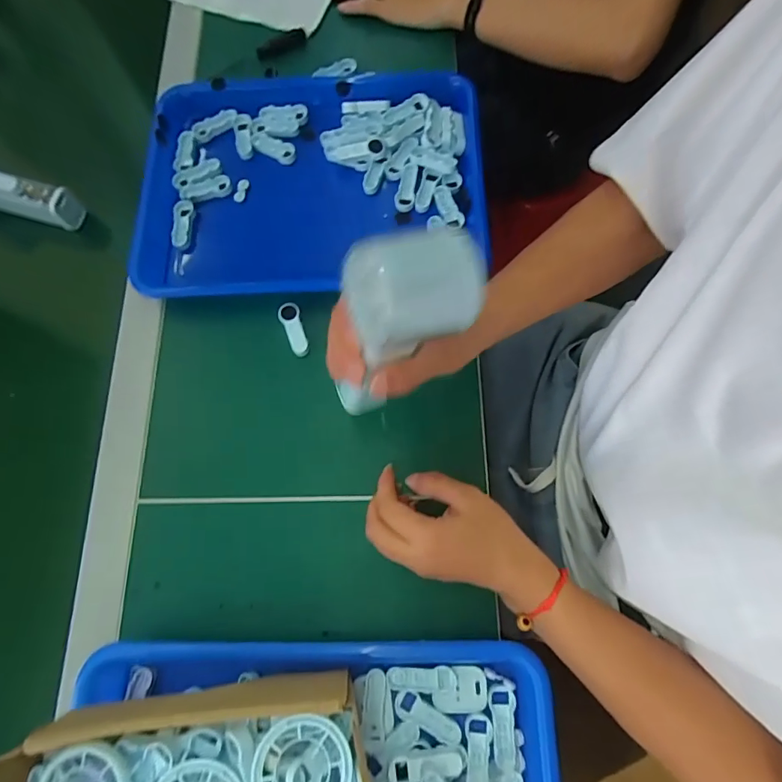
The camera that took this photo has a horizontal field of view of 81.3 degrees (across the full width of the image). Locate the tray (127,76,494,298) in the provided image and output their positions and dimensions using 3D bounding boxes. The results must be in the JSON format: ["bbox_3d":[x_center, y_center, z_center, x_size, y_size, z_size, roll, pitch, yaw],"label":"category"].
[{"bbox_3d":[-0.075,-0.202,0.448,0.332,0.045,0.241,-3,73,-1],"label":"tray"}]

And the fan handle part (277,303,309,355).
[{"bbox_3d":[-0.088,-0.057,0.417,0.019,0.012,0.049,-22,74,-7],"label":"fan handle part"}]

